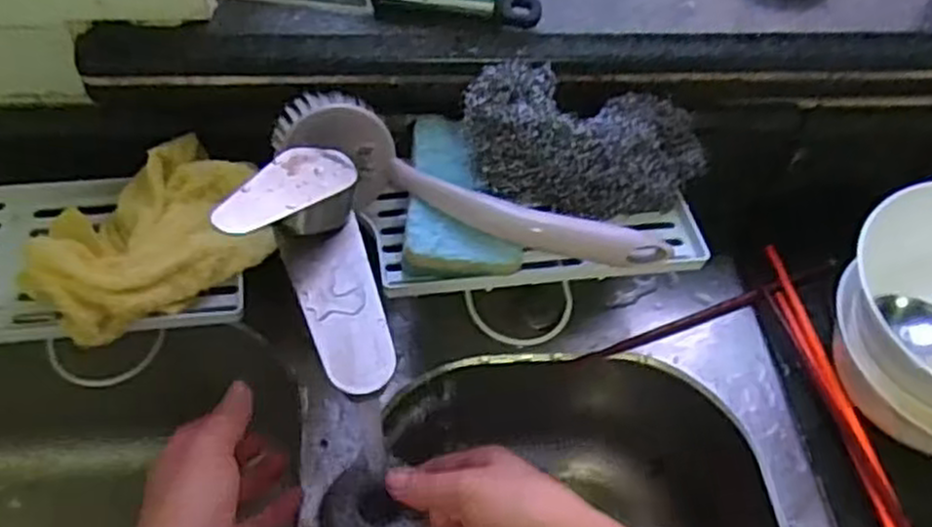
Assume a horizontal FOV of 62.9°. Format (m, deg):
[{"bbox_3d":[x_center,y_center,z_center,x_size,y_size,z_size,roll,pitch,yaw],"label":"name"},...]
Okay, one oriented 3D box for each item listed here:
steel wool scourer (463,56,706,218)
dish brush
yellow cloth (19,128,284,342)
[{"bbox_3d":[0.073,-0.072,0.477,0.160,0.057,0.073,6,52,-20],"label":"steel wool scourer"},{"bbox_3d":[0.002,-0.043,0.461,0.244,0.051,0.045,19,54,9],"label":"dish brush"},{"bbox_3d":[-0.186,-0.022,0.444,0.134,0.039,0.097,-32,62,-25],"label":"yellow cloth"}]

